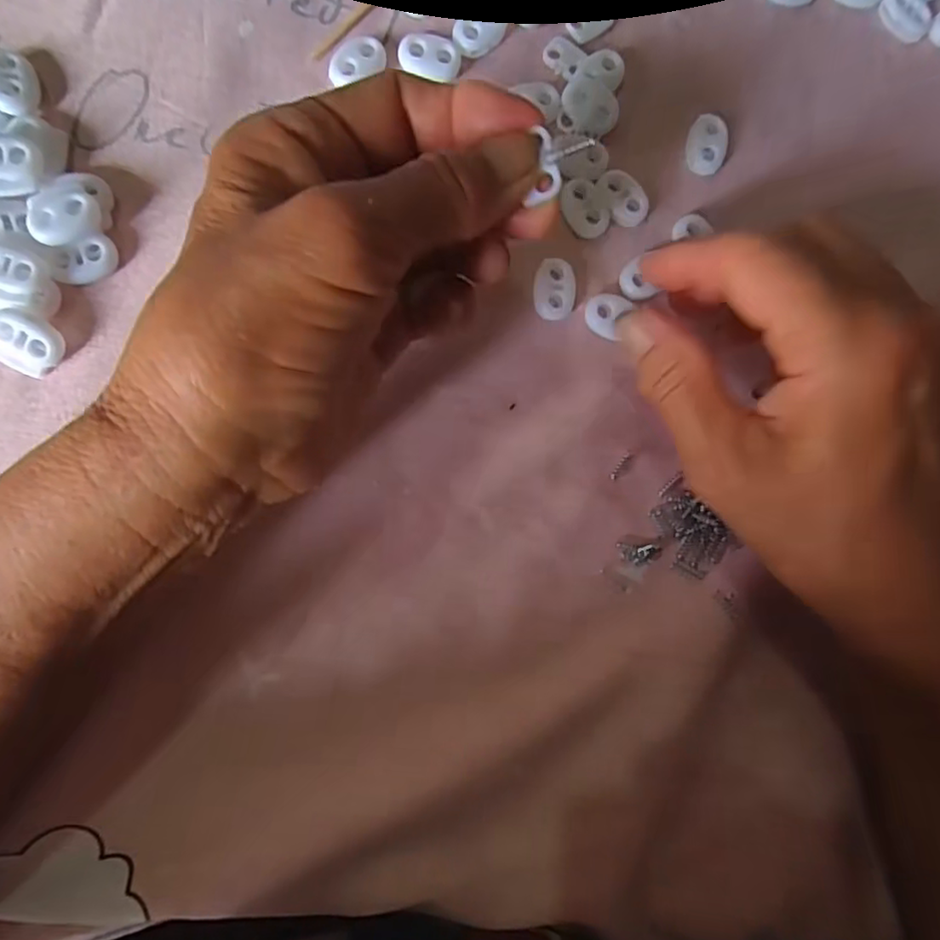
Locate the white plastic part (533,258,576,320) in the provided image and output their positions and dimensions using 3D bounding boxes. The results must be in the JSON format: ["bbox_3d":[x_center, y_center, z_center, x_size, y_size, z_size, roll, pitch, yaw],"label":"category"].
[{"bbox_3d":[0.032,-0.067,0.227,0.016,0.005,0.021,3,88,-7],"label":"white plastic part"}]

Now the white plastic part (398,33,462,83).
[{"bbox_3d":[-0.014,-0.151,0.224,0.022,0.005,0.014,13,86,-6],"label":"white plastic part"}]

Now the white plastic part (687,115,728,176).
[{"bbox_3d":[0.091,-0.125,0.236,0.014,0.006,0.022,5,87,-7],"label":"white plastic part"}]

